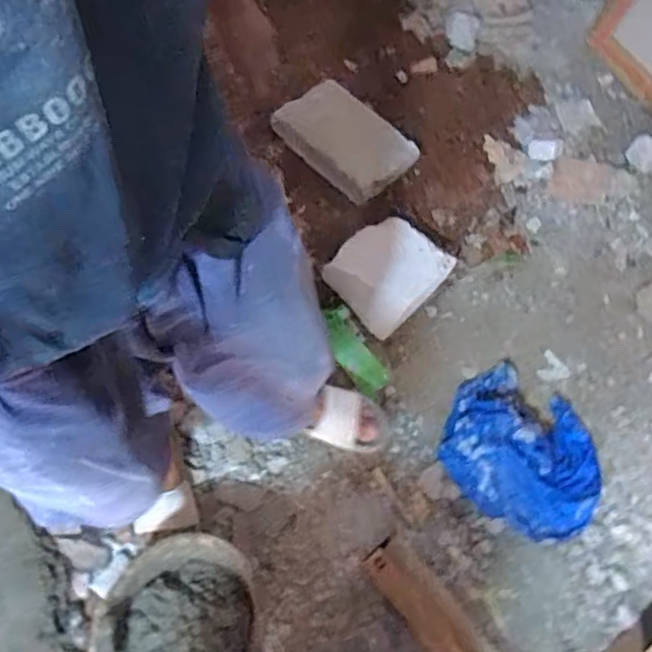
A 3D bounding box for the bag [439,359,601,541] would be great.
[{"bbox_3d":[0.409,0.245,1.268,0.334,0.085,0.316,27,66,10],"label":"bag"}]

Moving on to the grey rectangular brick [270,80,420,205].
[{"bbox_3d":[0.044,-0.458,1.534,0.316,0.052,0.219,42,69,14],"label":"grey rectangular brick"}]

